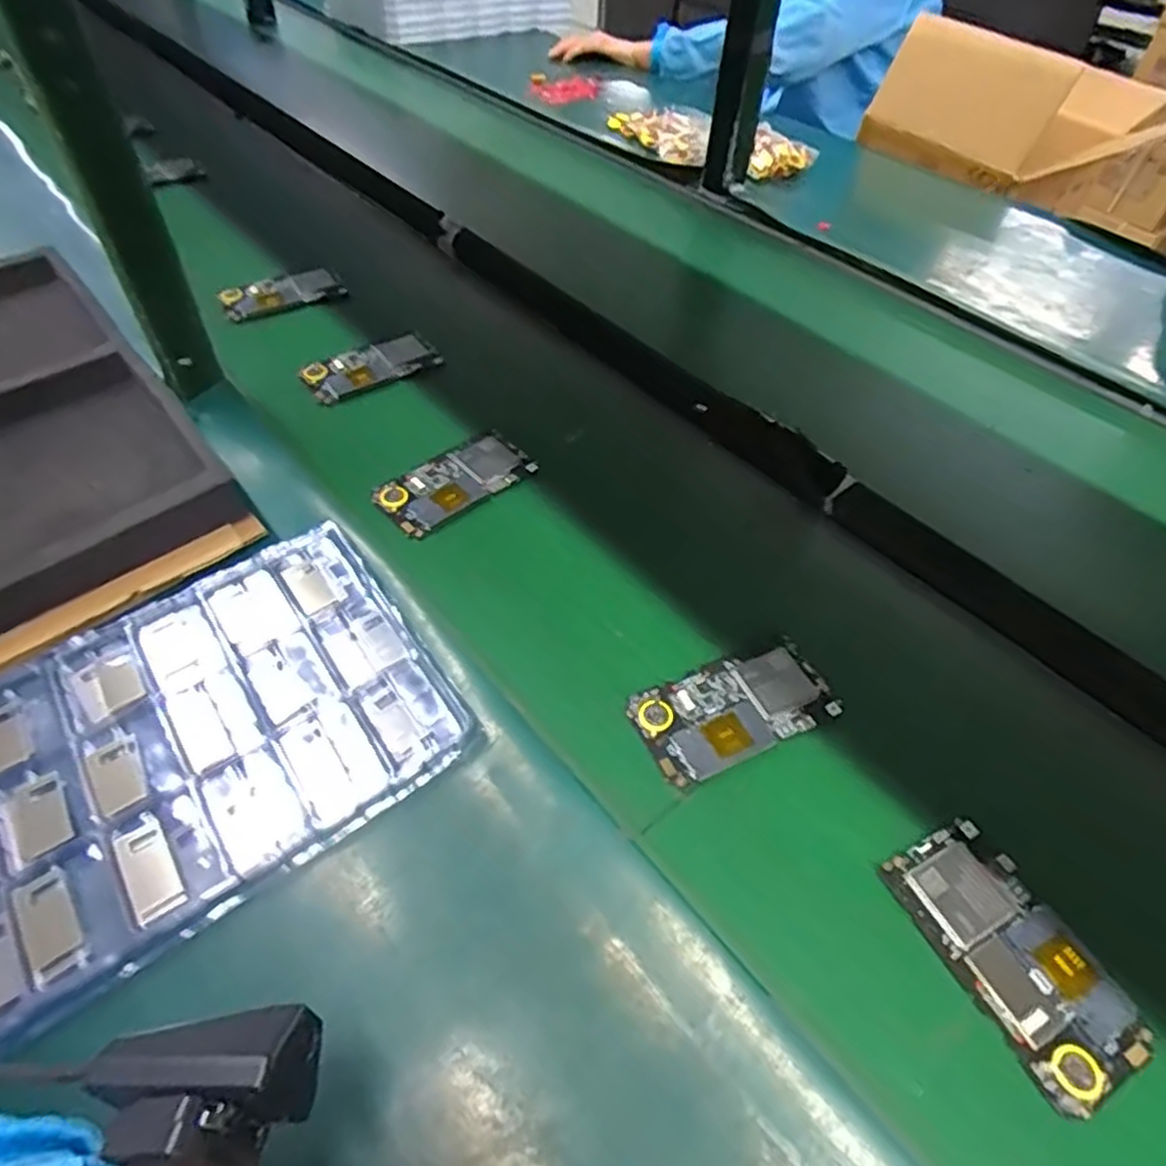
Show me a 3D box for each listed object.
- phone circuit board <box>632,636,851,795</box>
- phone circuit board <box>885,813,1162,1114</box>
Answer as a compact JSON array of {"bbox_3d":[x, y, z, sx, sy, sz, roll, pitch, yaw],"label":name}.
[{"bbox_3d":[0.095,0.076,0.446,0.123,0.006,0.065,-19,53,-18],"label":"phone circuit board"},{"bbox_3d":[0.217,0.185,0.361,0.063,0.008,0.124,-20,54,-19],"label":"phone circuit board"}]

